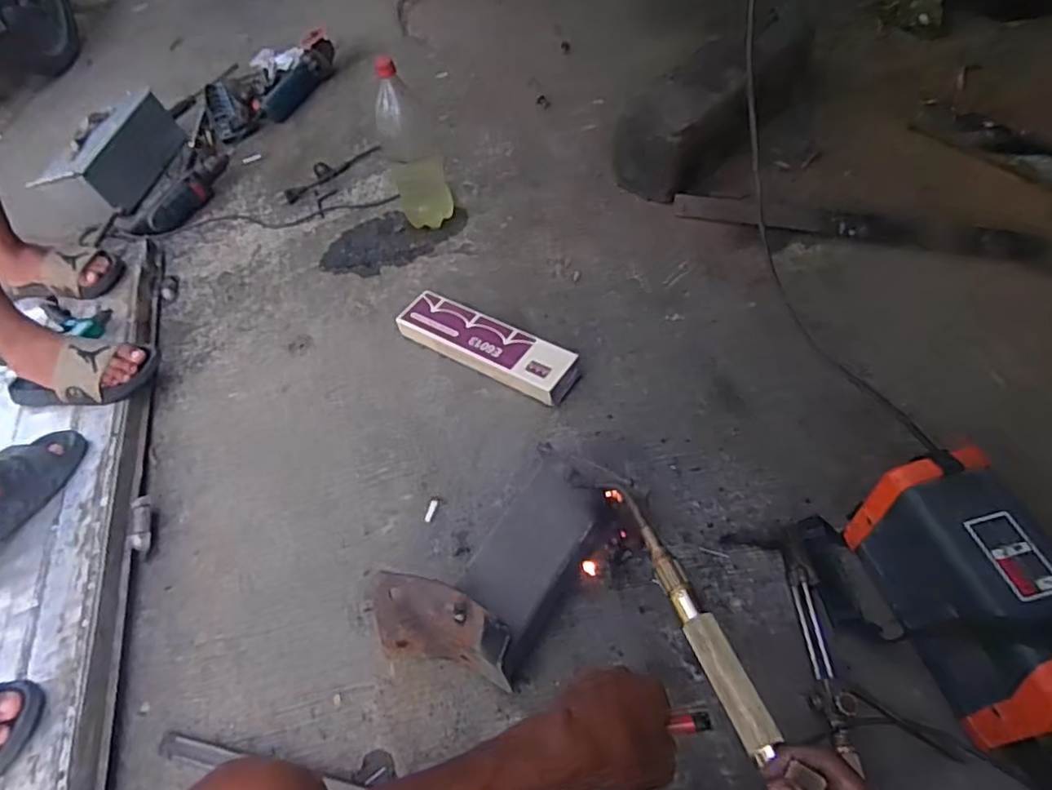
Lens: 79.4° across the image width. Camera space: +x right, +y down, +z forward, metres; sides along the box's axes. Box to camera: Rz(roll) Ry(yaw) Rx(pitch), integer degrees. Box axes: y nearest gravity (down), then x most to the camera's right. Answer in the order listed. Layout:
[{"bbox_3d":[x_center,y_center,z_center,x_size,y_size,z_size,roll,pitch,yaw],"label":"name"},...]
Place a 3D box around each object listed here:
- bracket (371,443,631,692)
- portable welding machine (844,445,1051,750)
[{"bbox_3d":[-0.030,0.194,0.744,0.155,0.126,0.276,28,59,23],"label":"bracket"},{"bbox_3d":[0.451,0.195,0.634,0.102,0.154,0.244,-14,53,-7],"label":"portable welding machine"}]

